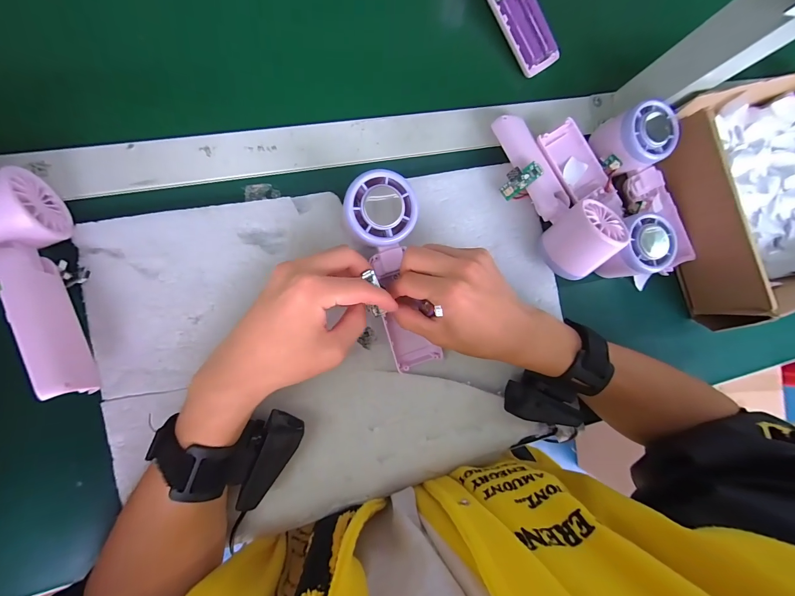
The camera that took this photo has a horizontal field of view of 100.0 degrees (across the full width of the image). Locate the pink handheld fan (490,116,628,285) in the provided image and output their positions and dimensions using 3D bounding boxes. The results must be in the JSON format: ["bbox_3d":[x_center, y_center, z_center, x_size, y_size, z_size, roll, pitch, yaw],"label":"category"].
[{"bbox_3d":[0.138,-0.096,0.303,0.064,0.054,0.163,-37,94,-6],"label":"pink handheld fan"}]

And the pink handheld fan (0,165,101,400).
[{"bbox_3d":[-0.261,-0.007,0.232,0.052,0.057,0.161,-17,92,-7],"label":"pink handheld fan"}]

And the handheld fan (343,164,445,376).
[{"bbox_3d":[-0.003,-0.016,0.276,0.055,0.024,0.164,-13,114,-9],"label":"handheld fan"}]

